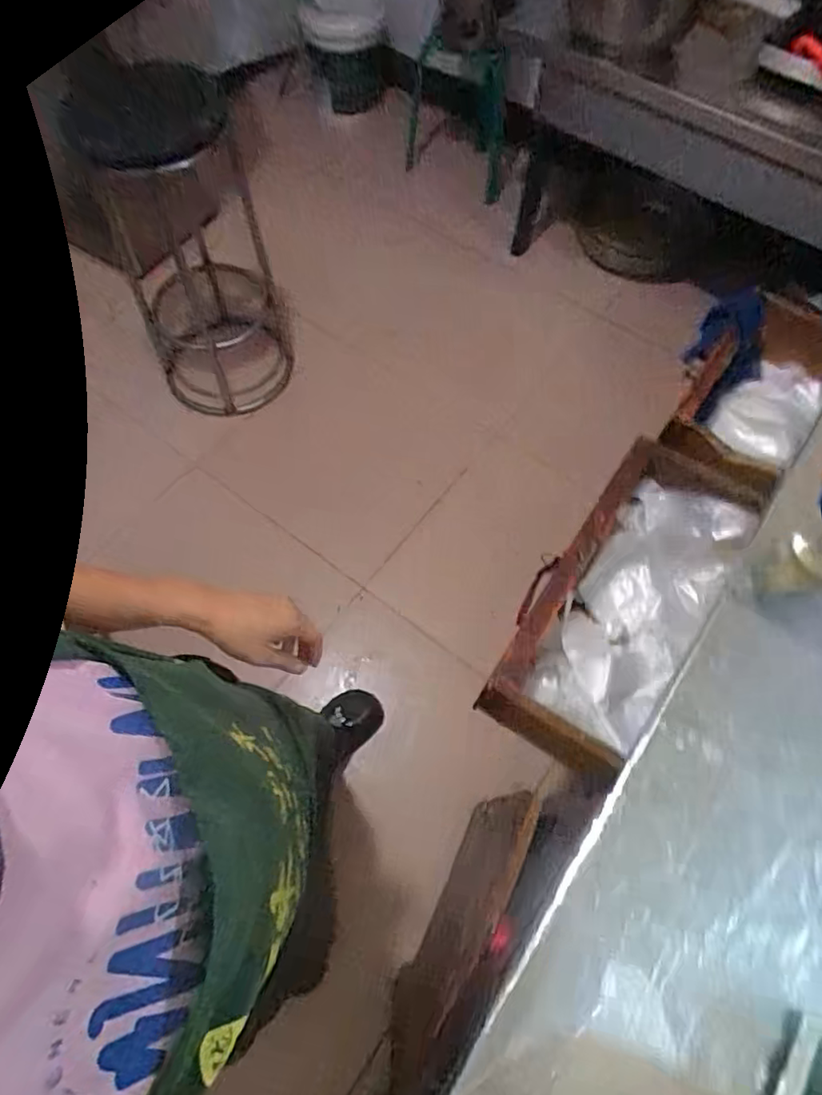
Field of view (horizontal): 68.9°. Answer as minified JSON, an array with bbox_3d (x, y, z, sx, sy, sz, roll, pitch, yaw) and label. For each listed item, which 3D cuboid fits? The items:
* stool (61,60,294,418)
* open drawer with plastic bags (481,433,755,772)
[{"bbox_3d":[-0.579,-0.764,1.590,0.376,0.806,0.409,-19,66,-11],"label":"stool"},{"bbox_3d":[0.266,0.068,0.750,0.174,0.124,0.406,32,67,13],"label":"open drawer with plastic bags"}]

